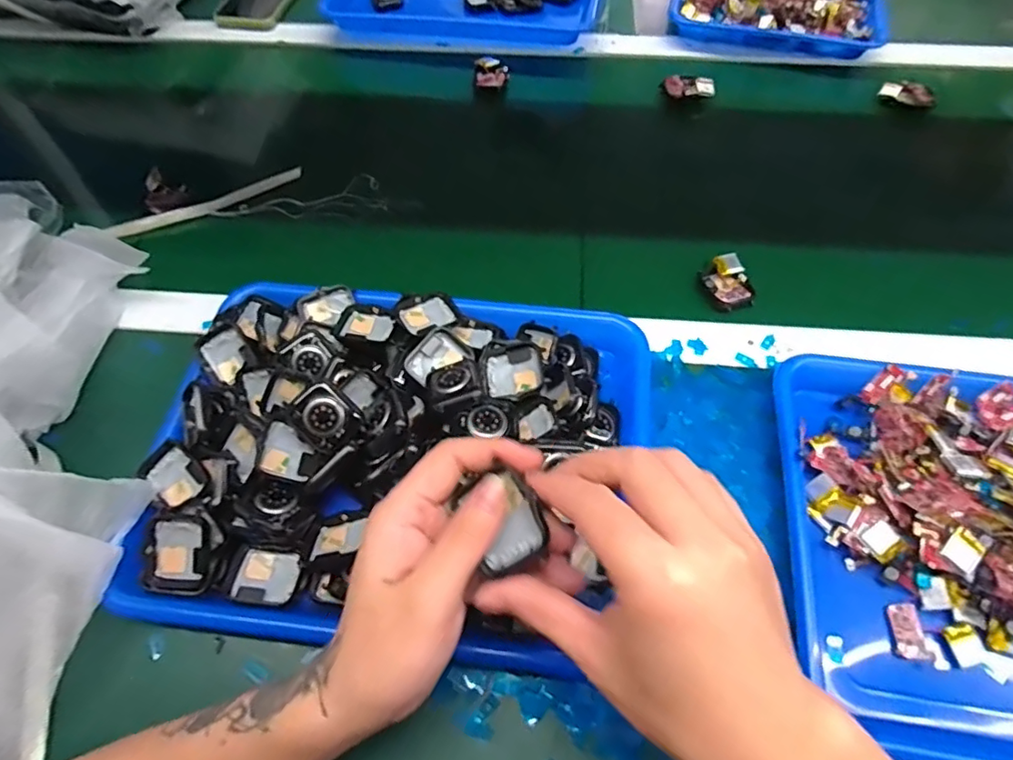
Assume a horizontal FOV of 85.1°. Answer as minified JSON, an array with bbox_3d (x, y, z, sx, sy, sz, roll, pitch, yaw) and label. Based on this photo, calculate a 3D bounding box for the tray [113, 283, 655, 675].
[{"bbox_3d":[-0.070,0.042,0.367,0.323,0.058,0.248,6,60,5],"label":"tray"}]

